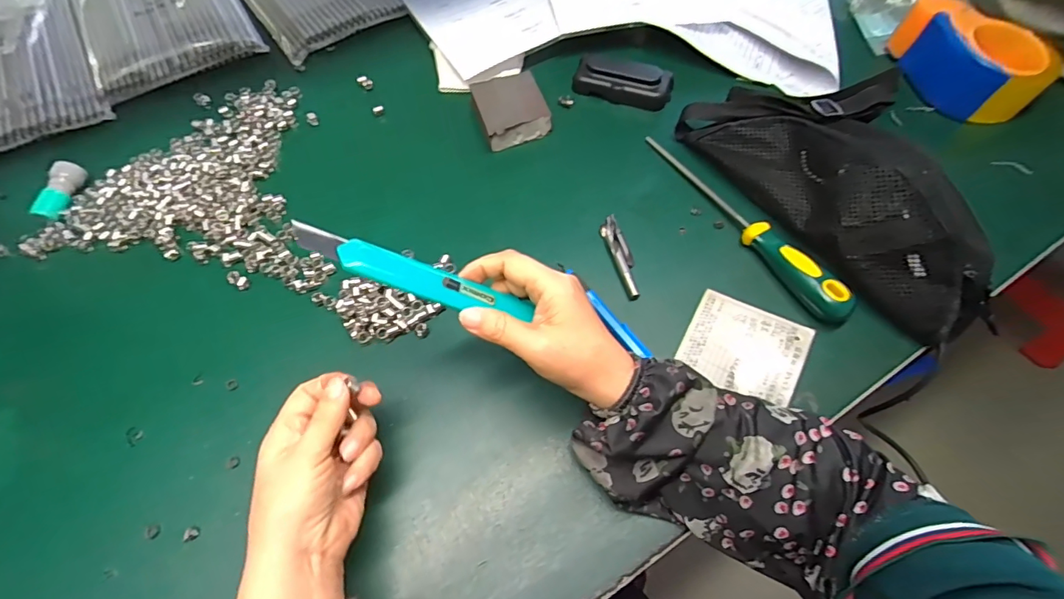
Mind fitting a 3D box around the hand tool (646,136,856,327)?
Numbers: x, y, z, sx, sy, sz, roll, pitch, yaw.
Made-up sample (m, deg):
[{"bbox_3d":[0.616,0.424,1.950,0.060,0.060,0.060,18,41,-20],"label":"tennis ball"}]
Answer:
[{"bbox_3d":[0.188,-0.077,0.424,0.021,0.033,0.240,-26,65,-12],"label":"hand tool"}]

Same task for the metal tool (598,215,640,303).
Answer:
[{"bbox_3d":[0.080,-0.039,0.418,0.018,0.010,0.085,-15,63,-7],"label":"metal tool"}]

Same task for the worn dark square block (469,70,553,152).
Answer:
[{"bbox_3d":[-0.023,-0.201,0.499,0.070,0.026,0.079,-19,64,-9],"label":"worn dark square block"}]

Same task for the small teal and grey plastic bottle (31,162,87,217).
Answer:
[{"bbox_3d":[-0.456,-0.105,0.456,0.020,0.021,0.062,1,62,2],"label":"small teal and grey plastic bottle"}]

